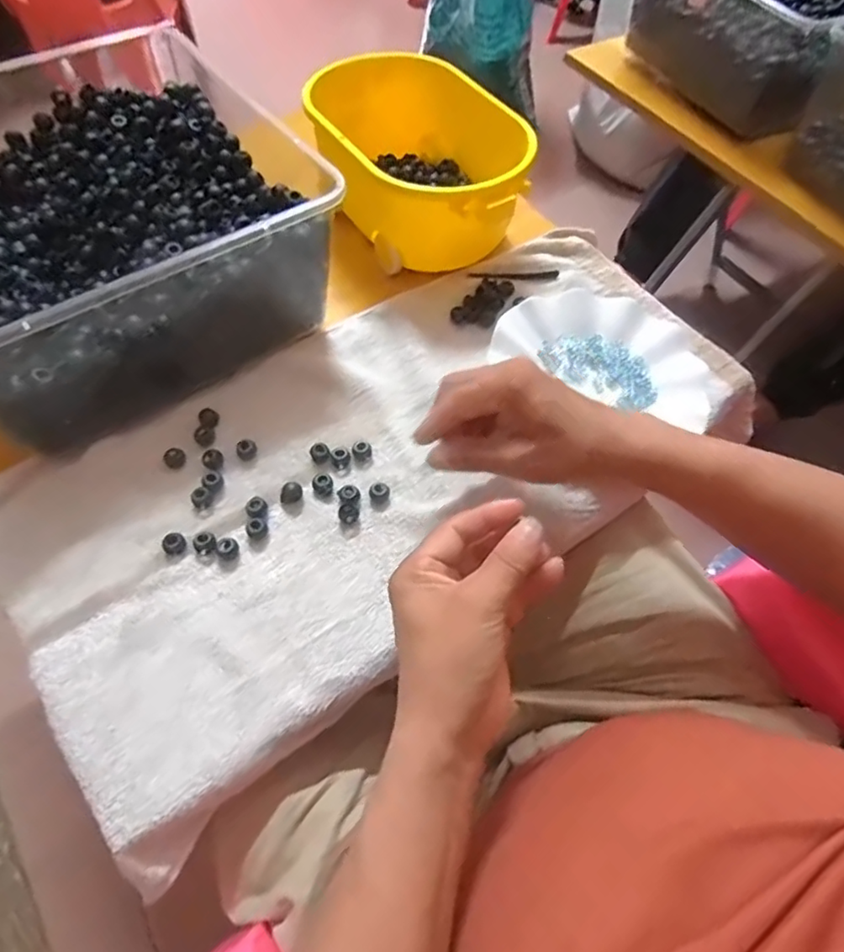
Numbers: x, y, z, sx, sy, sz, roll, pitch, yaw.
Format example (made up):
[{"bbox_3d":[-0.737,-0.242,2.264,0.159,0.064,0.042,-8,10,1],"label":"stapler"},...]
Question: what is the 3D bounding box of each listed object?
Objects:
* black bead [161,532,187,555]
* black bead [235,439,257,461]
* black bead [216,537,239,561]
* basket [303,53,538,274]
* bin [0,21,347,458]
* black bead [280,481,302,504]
[{"bbox_3d":[-0.177,0.048,0.410,0.015,0.013,0.013,-18,62,-14],"label":"black bead"},{"bbox_3d":[-0.138,-0.021,0.454,0.015,0.012,0.016,2,59,-3],"label":"black bead"},{"bbox_3d":[-0.139,0.051,0.411,0.014,0.010,0.015,2,59,-3],"label":"black bead"},{"bbox_3d":[-0.001,-0.307,0.573,0.184,0.102,0.258,-12,61,-11],"label":"basket"},{"bbox_3d":[-0.262,-0.186,0.466,0.282,0.138,0.284,-32,66,-21],"label":"bin"},{"bbox_3d":[-0.099,0.013,0.434,0.016,0.015,0.012,2,59,-3],"label":"black bead"}]

